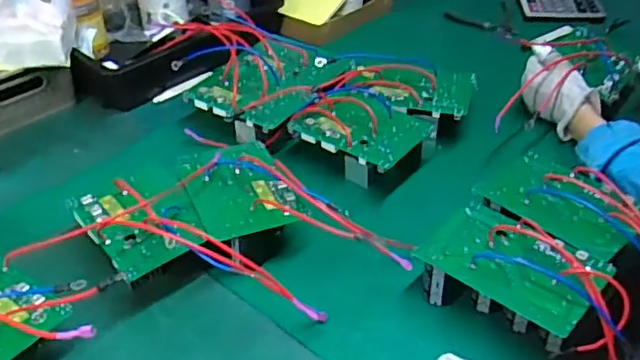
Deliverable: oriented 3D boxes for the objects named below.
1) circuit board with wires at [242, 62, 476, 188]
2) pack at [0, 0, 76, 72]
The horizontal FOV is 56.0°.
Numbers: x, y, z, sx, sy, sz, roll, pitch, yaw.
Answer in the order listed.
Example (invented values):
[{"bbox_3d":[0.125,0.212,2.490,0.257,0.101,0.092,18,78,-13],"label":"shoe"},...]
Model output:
[{"bbox_3d":[0.082,-0.092,0.816,0.273,0.054,0.189,-32,49,-32],"label":"circuit board with wires"},{"bbox_3d":[-0.407,-0.235,0.848,0.098,0.103,0.134,-7,39,-7],"label":"pack"}]

